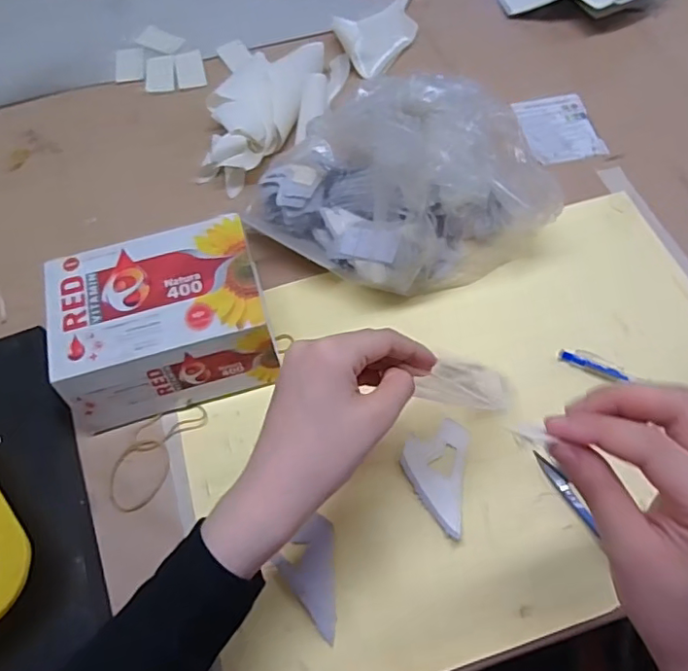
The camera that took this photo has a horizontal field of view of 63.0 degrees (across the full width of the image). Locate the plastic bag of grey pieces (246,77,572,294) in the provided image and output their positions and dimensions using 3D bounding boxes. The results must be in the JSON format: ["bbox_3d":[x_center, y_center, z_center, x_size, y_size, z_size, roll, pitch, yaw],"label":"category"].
[{"bbox_3d":[0.039,-0.119,0.465,0.246,0.121,0.154,0,64,3],"label":"plastic bag of grey pieces"}]

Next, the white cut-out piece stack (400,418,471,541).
[{"bbox_3d":[0.066,0.101,0.414,0.048,0.010,0.083,10,65,7],"label":"white cut-out piece stack"}]

